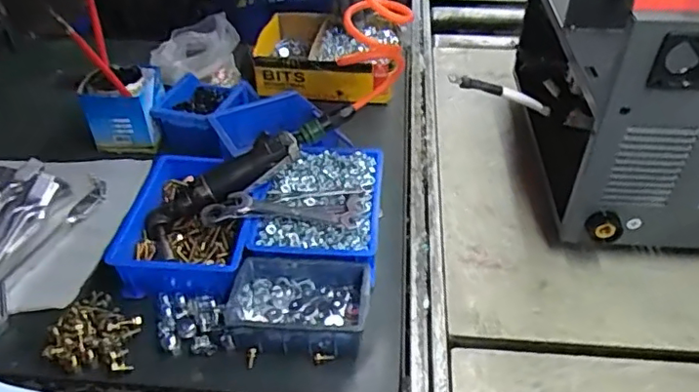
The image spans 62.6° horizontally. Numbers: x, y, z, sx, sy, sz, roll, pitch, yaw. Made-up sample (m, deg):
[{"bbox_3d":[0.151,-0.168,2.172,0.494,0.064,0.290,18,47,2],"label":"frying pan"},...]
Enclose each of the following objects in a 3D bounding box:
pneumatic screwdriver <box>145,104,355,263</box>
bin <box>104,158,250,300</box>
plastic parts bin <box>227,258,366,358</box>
[{"bbox_3d":[-0.121,-0.033,0.712,0.292,0.044,0.067,-33,47,-6],"label":"pneumatic screwdriver"},{"bbox_3d":[-0.188,0.032,0.711,0.150,0.060,0.199,3,41,5],"label":"bin"},{"bbox_3d":[-0.055,0.124,0.624,0.147,0.061,0.094,1,40,3],"label":"plastic parts bin"}]

